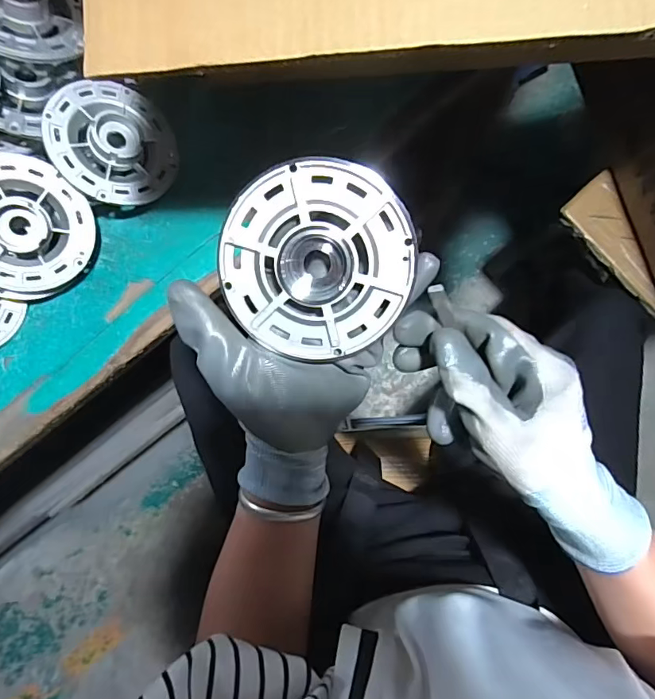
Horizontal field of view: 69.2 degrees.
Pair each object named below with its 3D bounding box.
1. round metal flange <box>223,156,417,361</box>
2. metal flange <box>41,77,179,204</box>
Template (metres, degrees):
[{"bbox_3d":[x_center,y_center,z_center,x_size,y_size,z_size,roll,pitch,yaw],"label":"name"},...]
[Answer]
[{"bbox_3d":[-0.006,-0.049,0.270,0.105,0.009,0.106,1,104,2],"label":"round metal flange"},{"bbox_3d":[-0.189,-0.185,0.424,0.106,0.028,0.106,5,81,-32],"label":"metal flange"}]

